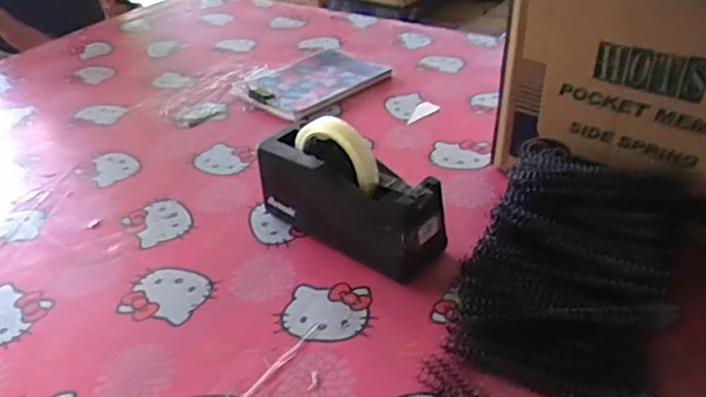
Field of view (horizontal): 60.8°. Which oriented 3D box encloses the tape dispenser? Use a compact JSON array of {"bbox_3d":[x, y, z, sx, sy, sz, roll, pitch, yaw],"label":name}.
[{"bbox_3d":[-0.003,-0.007,0.621,0.204,0.125,0.069,26,44,32],"label":"tape dispenser"}]

